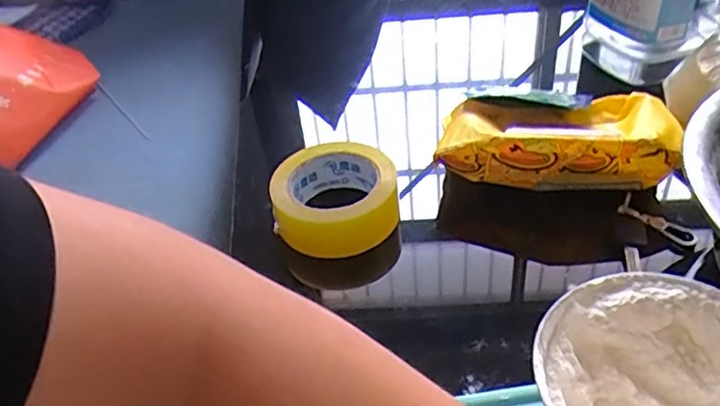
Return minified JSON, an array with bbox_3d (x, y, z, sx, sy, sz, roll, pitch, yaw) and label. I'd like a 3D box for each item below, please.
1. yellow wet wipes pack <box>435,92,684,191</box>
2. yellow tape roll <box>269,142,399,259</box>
[{"bbox_3d":[0.170,-0.062,0.551,0.195,0.053,0.110,2,41,10],"label":"yellow wet wipes pack"},{"bbox_3d":[-0.021,-0.007,0.539,0.103,0.049,0.098,-4,40,3],"label":"yellow tape roll"}]

